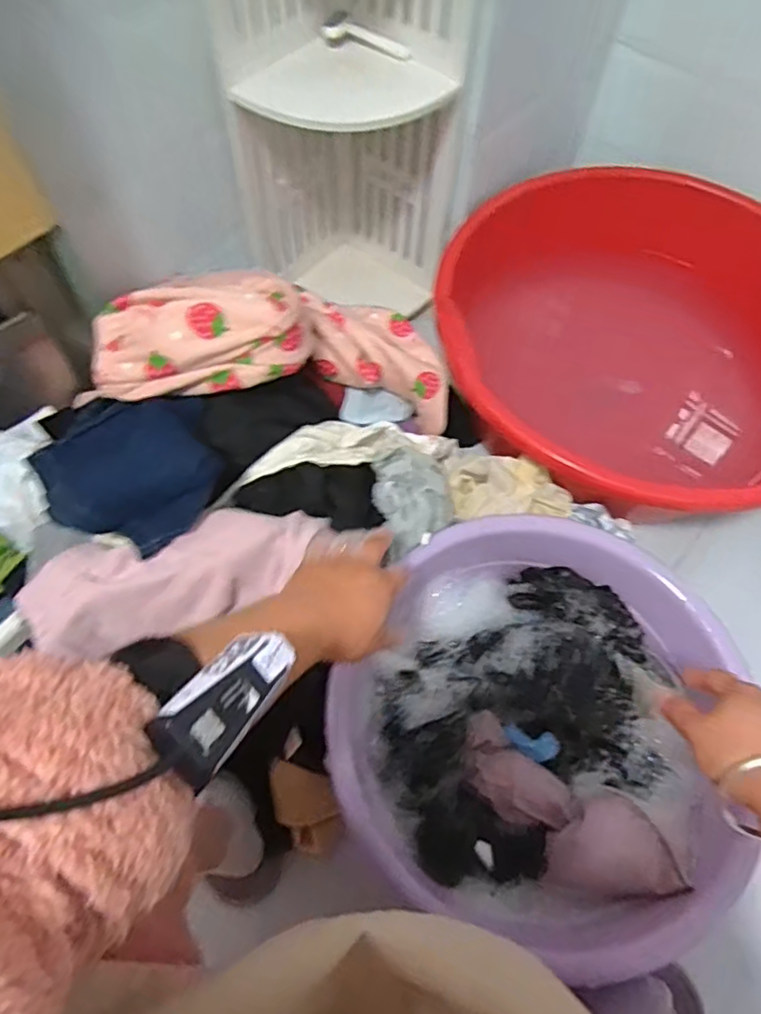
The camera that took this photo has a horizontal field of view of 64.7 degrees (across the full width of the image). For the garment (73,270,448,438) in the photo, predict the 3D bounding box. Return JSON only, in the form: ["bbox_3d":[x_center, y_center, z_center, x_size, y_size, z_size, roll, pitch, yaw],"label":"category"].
[{"bbox_3d":[-0.104,-0.178,0.689,0.389,0.161,0.176,-5,57,-42],"label":"garment"}]

